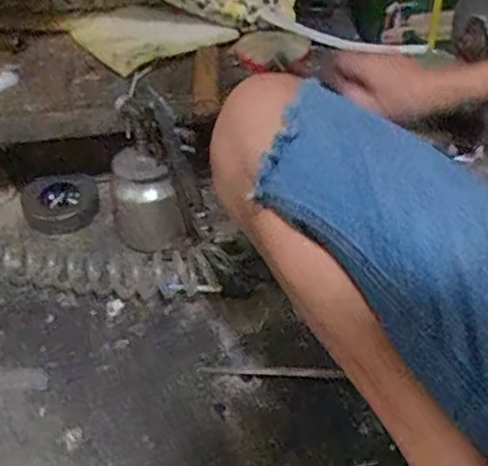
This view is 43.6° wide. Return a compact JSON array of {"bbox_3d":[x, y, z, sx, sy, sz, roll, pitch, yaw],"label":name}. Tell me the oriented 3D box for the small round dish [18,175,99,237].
[{"bbox_3d":[-0.267,-0.047,0.887,0.101,0.025,0.112,-10,44,-9],"label":"small round dish"}]

